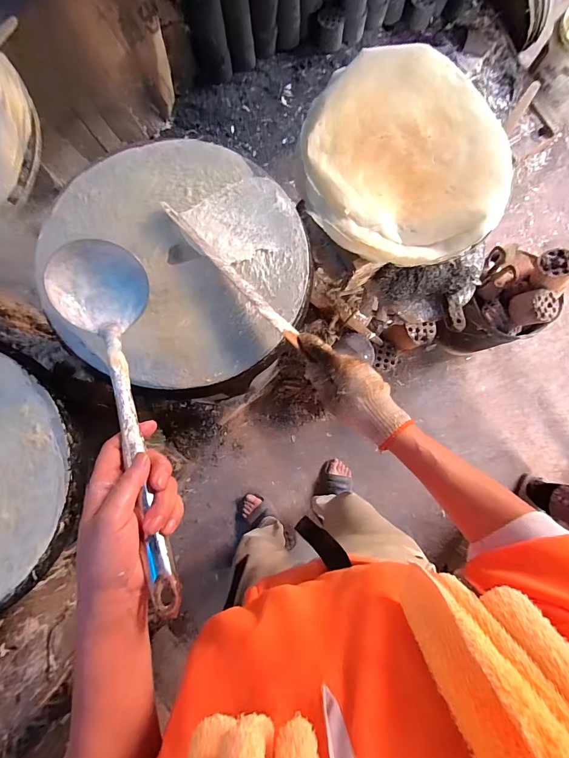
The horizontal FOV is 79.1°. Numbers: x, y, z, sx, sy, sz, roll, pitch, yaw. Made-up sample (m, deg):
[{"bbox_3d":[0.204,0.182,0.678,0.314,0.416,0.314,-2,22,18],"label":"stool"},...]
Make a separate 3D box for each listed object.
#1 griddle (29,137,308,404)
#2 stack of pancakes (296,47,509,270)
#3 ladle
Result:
[{"bbox_3d":[-0.149,-0.165,0.491,0.362,0.033,0.365,0,86,-4],"label":"griddle"},{"bbox_3d":[0.213,-0.389,0.588,0.345,0.038,0.374,8,83,-1],"label":"stack of pancakes"},{"bbox_3d":[-0.154,0.028,0.316,0.085,0.055,0.343,-17,73,-5],"label":"ladle"}]

